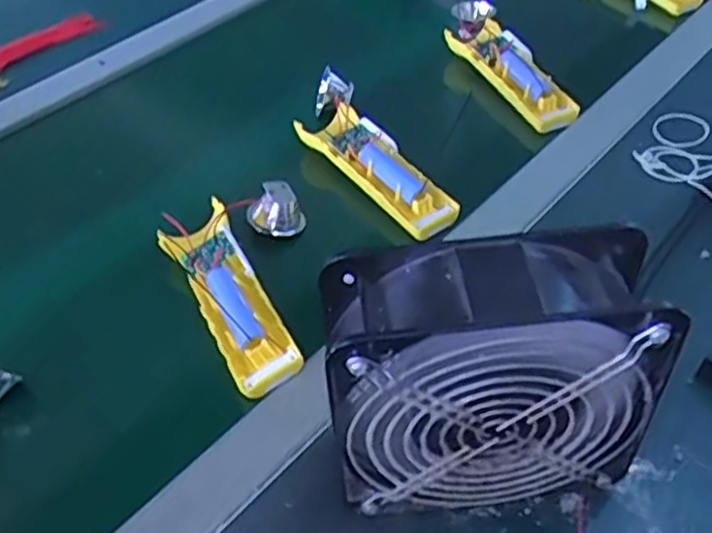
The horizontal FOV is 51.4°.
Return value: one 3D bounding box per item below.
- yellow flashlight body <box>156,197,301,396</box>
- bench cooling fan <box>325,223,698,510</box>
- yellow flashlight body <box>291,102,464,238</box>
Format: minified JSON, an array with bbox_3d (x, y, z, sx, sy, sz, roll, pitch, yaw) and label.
[{"bbox_3d":[-0.085,0.018,0.488,0.048,0.031,0.151,-20,48,-16],"label":"yellow flashlight body"},{"bbox_3d":[0.062,0.058,0.356,0.144,0.150,0.057,-5,45,-1],"label":"bench cooling fan"},{"bbox_3d":[0.016,-0.080,0.577,0.046,0.025,0.154,-29,51,-23],"label":"yellow flashlight body"}]

